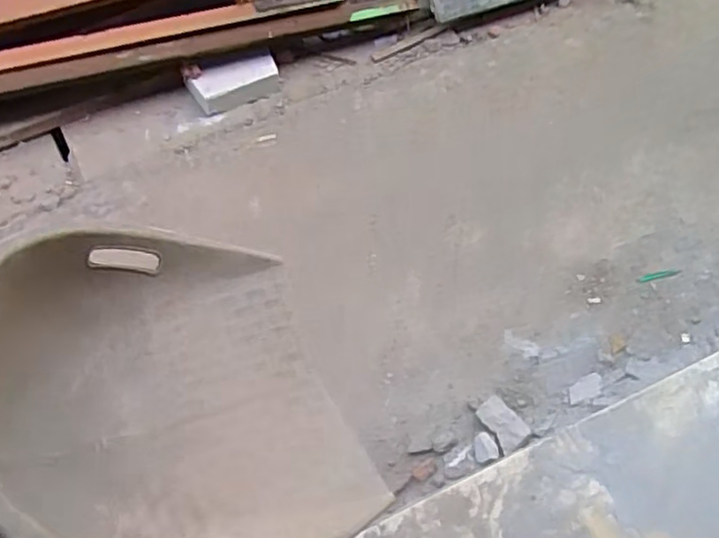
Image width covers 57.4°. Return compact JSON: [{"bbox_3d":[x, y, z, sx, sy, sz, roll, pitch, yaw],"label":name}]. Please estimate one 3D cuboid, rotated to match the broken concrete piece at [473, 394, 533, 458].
[{"bbox_3d":[0.302,0.328,1.391,0.068,0.018,0.117,-38,57,-3],"label":"broken concrete piece"}]

